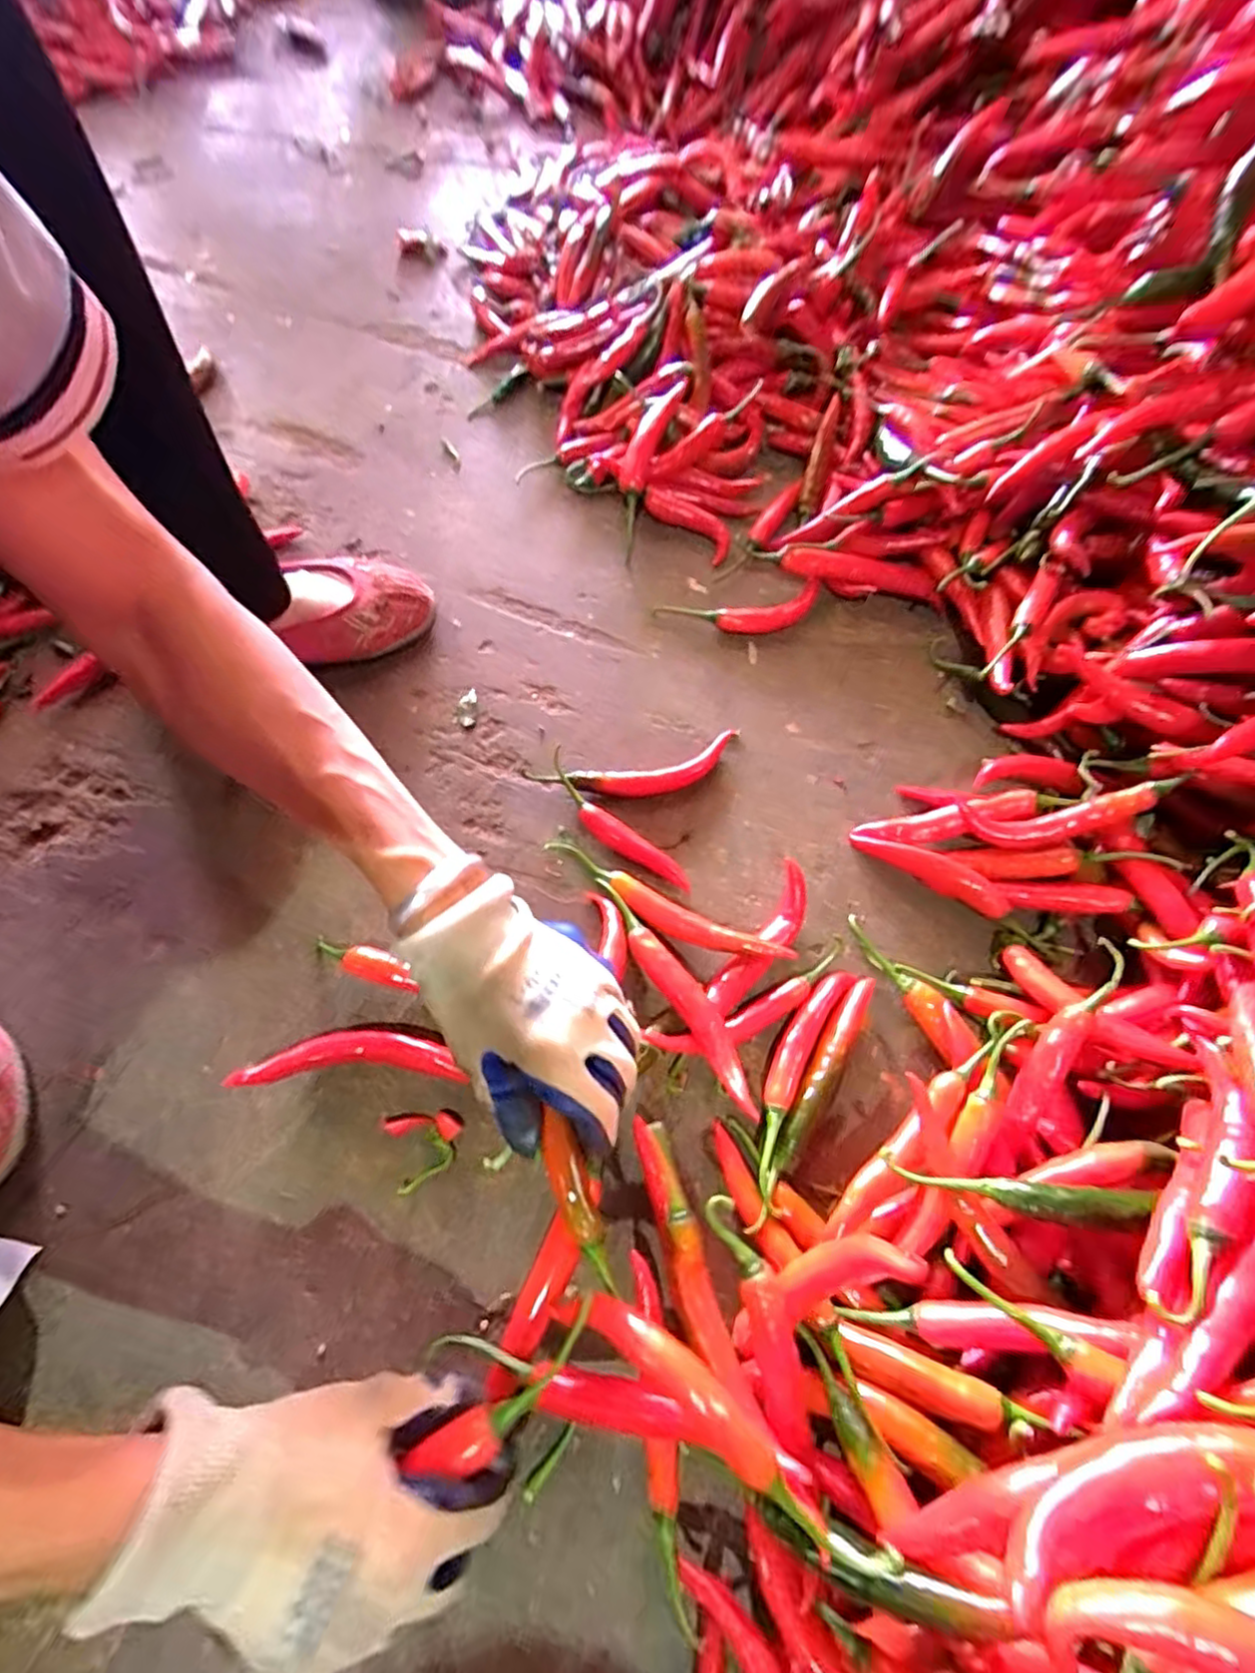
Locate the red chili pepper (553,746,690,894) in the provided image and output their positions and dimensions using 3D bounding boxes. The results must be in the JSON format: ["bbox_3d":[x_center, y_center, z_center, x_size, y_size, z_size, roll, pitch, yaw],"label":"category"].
[{"bbox_3d":[-0.011,-0.009,0.461,0.138,0.017,0.026,41,71,16],"label":"red chili pepper"}]

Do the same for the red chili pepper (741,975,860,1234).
[{"bbox_3d":[0.098,0.149,0.396,0.028,0.019,0.162,28,67,11],"label":"red chili pepper"}]

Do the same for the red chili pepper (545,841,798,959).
[{"bbox_3d":[0.020,0.047,0.435,0.176,0.026,0.024,28,67,11],"label":"red chili pepper"}]

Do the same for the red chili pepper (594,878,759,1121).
[{"bbox_3d":[0.030,0.092,0.406,0.024,0.042,0.166,-29,69,-14],"label":"red chili pepper"}]

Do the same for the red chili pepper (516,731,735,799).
[{"bbox_3d":[0.006,-0.048,0.483,0.157,0.018,0.039,-12,66,-7],"label":"red chili pepper"}]

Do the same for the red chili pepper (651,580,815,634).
[{"bbox_3d":[0.099,-0.192,0.555,0.141,0.026,0.044,-9,65,-5],"label":"red chili pepper"}]

